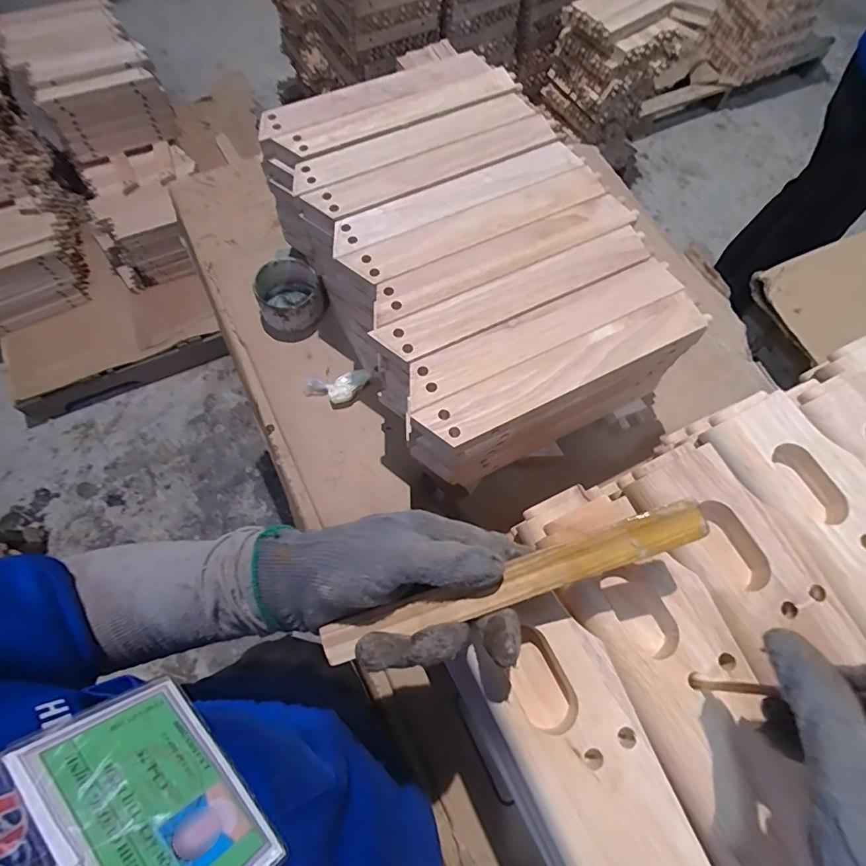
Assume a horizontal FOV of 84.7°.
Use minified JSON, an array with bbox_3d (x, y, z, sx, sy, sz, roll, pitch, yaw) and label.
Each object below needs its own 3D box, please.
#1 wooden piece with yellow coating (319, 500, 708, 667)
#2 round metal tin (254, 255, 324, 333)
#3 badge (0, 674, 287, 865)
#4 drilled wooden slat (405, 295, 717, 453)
[{"bbox_3d":[0.041,0.081,0.256,0.212,0.005,0.020,-20,70,3],"label":"wooden piece with yellow coating"},{"bbox_3d":[-0.188,-0.180,0.624,0.080,0.054,0.078,0,68,-1],"label":"round metal tin"},{"bbox_3d":[-0.116,0.149,0.184,0.099,0.081,0.004,38,106,21],"label":"badge"},{"bbox_3d":[0.124,-0.054,0.433,0.281,0.025,0.045,-25,71,-11],"label":"drilled wooden slat"}]

